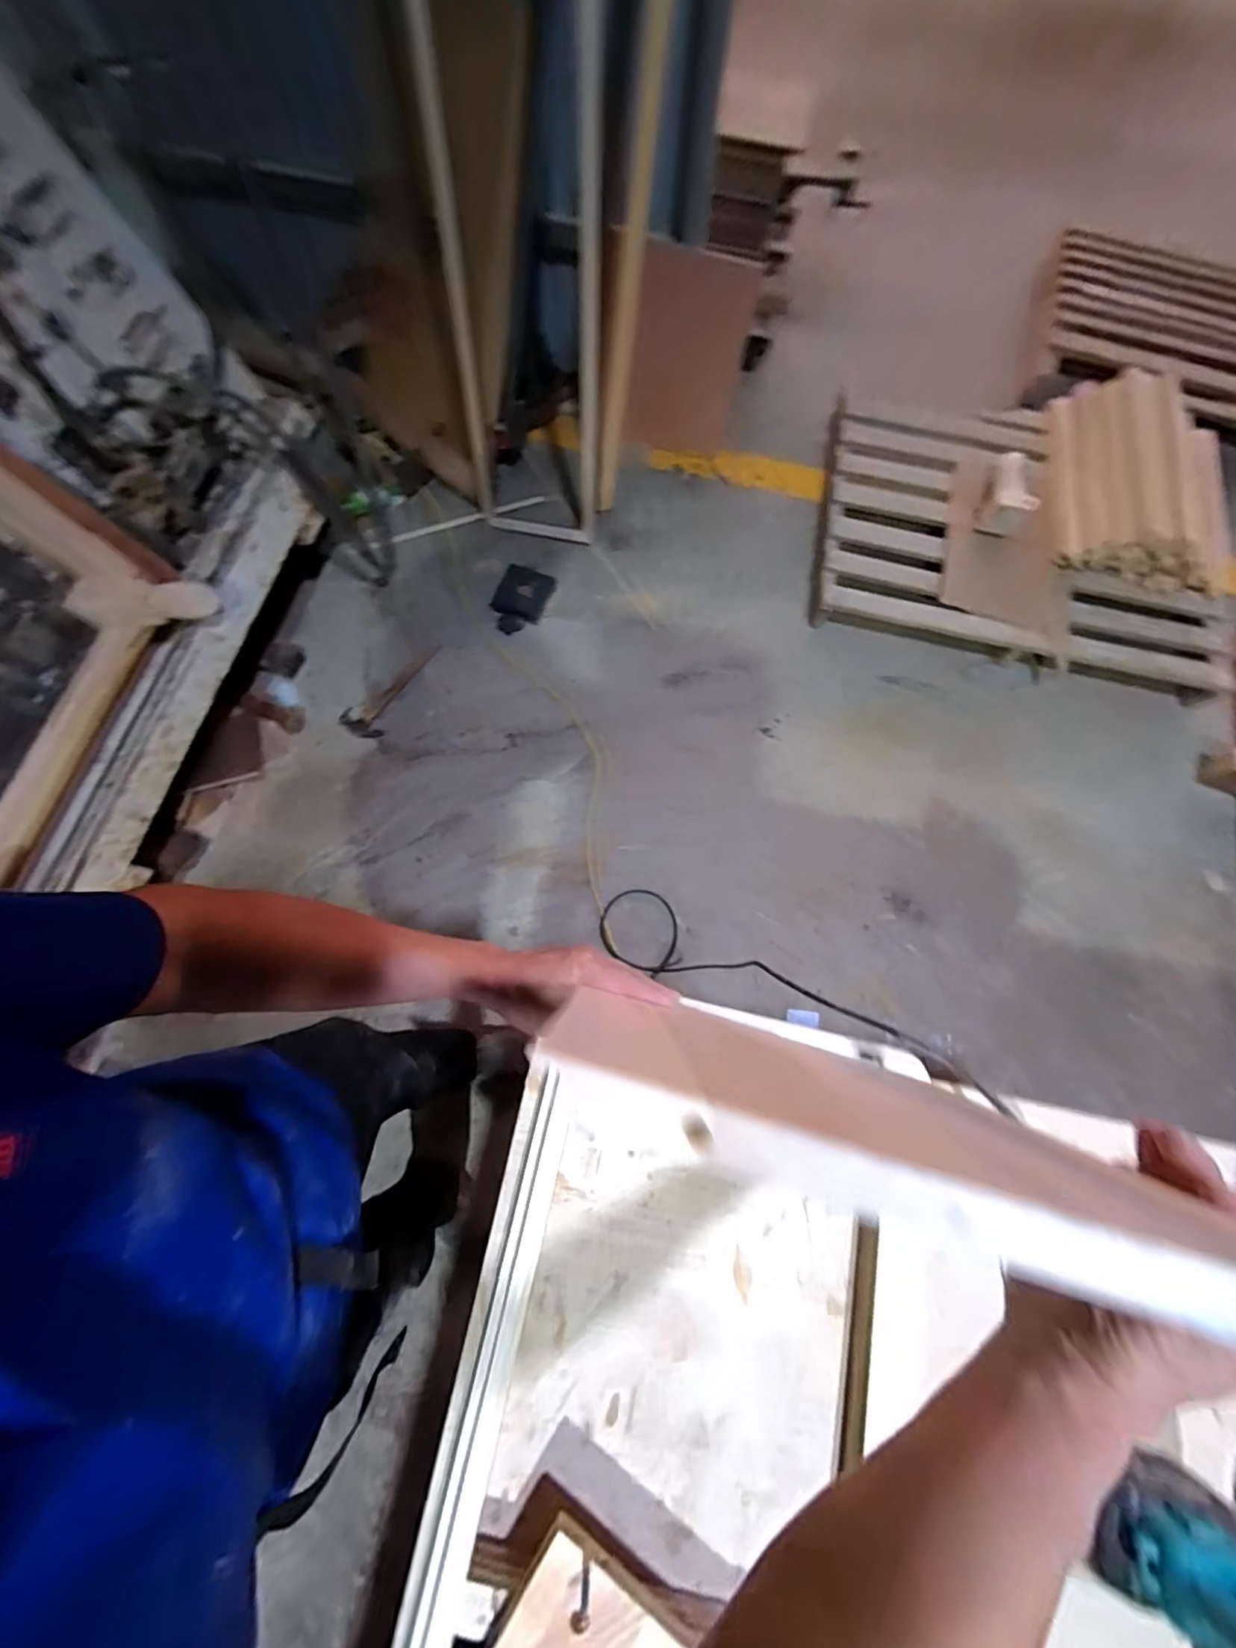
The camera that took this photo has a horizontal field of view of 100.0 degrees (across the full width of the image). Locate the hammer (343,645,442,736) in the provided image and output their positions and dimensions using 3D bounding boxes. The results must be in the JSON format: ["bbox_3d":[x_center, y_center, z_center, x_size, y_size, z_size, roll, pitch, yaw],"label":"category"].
[{"bbox_3d":[-0.643,-0.397,1.503,0.126,0.034,0.362,32,75,8],"label":"hammer"}]

